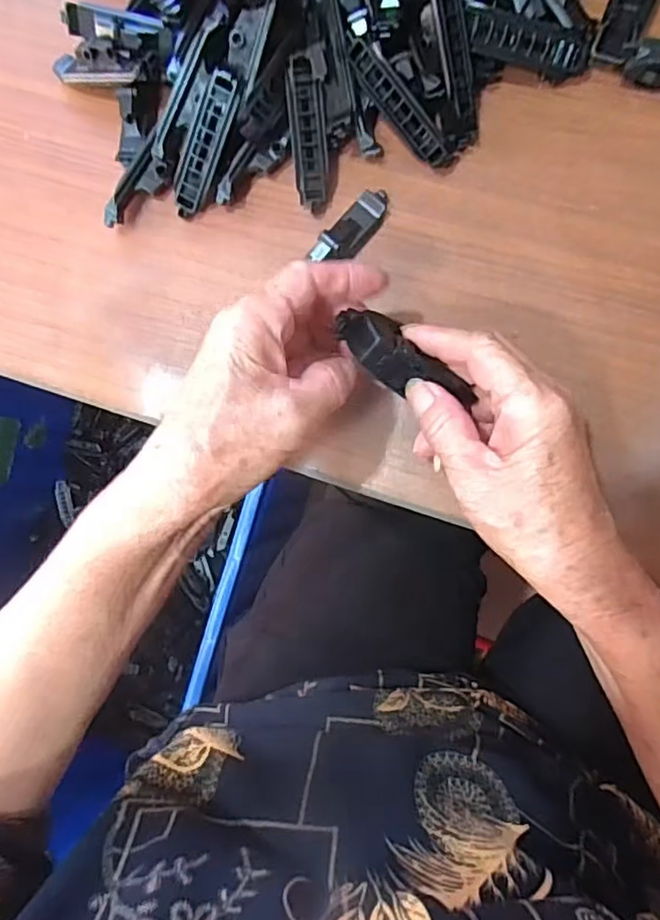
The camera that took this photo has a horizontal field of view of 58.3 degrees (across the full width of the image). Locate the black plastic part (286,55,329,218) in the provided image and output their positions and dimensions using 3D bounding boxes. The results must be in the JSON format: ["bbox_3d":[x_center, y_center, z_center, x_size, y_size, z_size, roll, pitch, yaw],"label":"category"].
[{"bbox_3d":[-0.011,-0.181,0.331,0.019,0.007,0.076,-3,110,9],"label":"black plastic part"}]

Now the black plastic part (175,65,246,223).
[{"bbox_3d":[-0.071,-0.177,0.336,0.018,0.011,0.078,24,121,-13],"label":"black plastic part"}]

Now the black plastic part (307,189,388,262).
[{"bbox_3d":[0.012,-0.131,0.335,0.019,0.013,0.055,43,79,7],"label":"black plastic part"}]

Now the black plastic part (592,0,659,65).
[{"bbox_3d":[0.161,-0.242,0.312,0.023,0.012,0.063,22,93,9],"label":"black plastic part"}]

